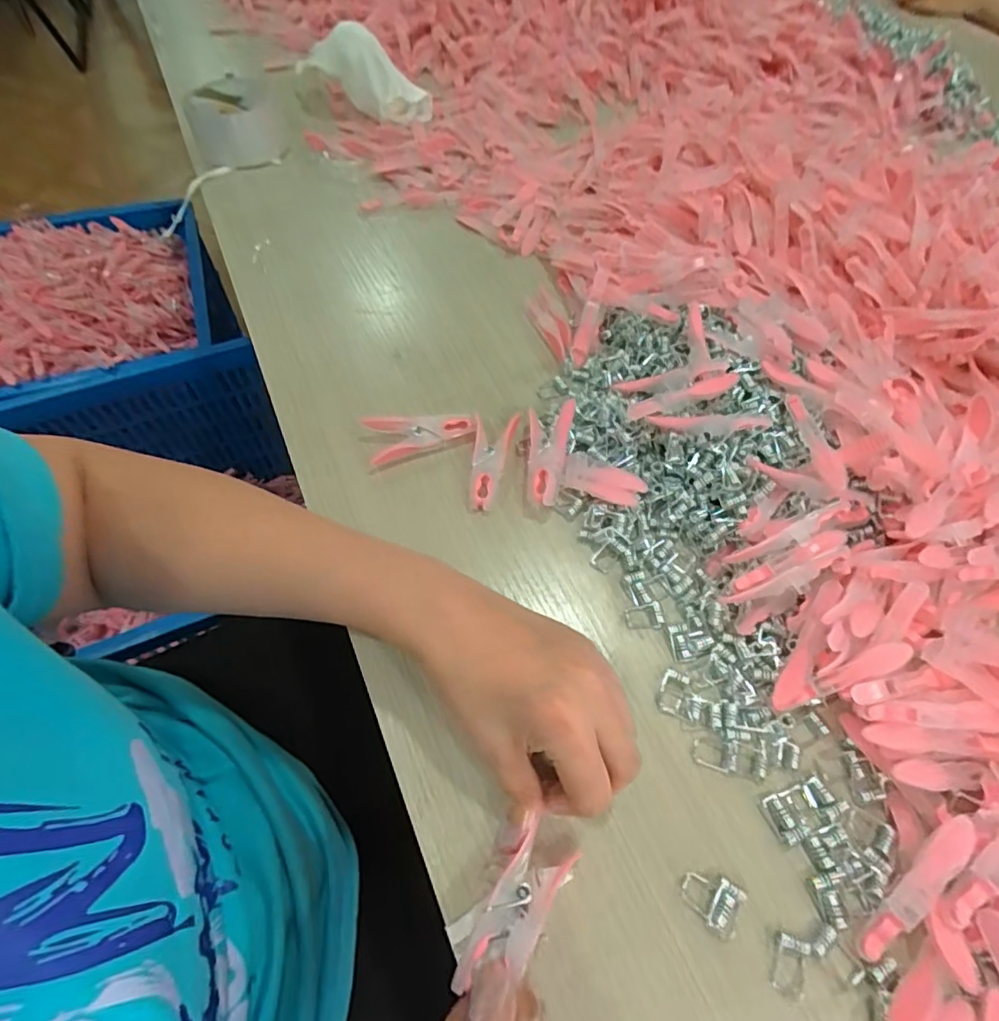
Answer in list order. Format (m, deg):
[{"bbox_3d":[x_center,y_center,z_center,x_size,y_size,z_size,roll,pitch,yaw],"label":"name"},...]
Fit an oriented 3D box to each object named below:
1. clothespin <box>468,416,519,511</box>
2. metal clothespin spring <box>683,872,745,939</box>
[{"bbox_3d":[-0.004,-0.036,0.390,0.030,0.014,0.078,4,58,0],"label":"clothespin"},{"bbox_3d":[0.102,0.184,0.266,0.027,0.007,0.022,32,62,16],"label":"metal clothespin spring"}]

